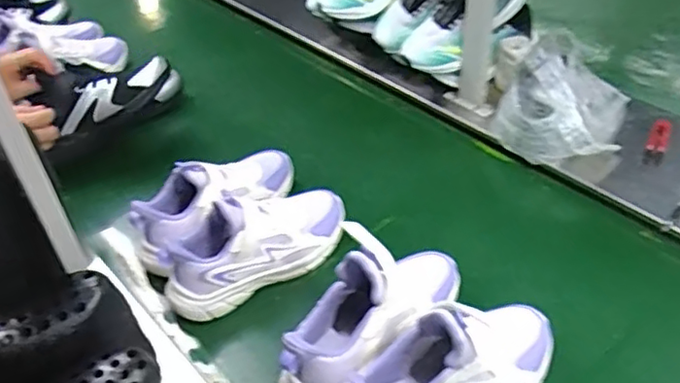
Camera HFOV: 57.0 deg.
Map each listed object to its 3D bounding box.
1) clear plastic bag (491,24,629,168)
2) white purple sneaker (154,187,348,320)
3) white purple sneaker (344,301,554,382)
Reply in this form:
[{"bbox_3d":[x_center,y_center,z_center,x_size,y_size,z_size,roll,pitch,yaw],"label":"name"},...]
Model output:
[{"bbox_3d":[0.341,-0.131,0.962,0.179,0.134,0.178,14,46,20],"label":"clear plastic bag"},{"bbox_3d":[-0.102,0.056,0.783,0.250,0.110,0.092,-27,47,-21],"label":"white purple sneaker"},{"bbox_3d":[0.113,0.174,0.621,0.245,0.142,0.077,-21,45,-16],"label":"white purple sneaker"}]

